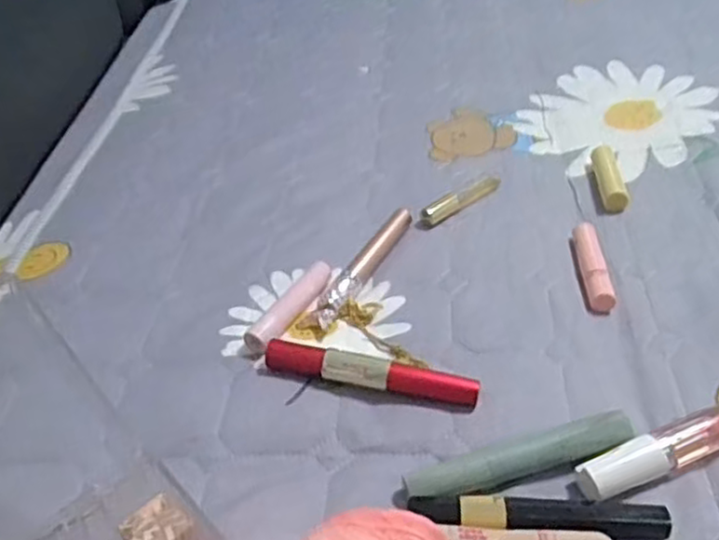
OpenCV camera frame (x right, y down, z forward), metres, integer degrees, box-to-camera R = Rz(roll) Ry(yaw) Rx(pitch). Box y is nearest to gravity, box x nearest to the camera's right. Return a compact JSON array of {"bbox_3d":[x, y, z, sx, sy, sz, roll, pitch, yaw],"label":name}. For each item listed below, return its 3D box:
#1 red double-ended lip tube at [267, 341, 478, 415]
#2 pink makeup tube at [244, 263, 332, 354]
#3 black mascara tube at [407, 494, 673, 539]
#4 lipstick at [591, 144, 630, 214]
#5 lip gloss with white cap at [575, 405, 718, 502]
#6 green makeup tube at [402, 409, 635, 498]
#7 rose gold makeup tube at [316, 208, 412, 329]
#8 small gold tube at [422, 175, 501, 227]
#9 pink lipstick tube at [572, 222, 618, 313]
[{"bbox_3d":[0.006,0.063,0.427,0.129,0.023,0.018,6,42,13],"label":"red double-ended lip tube"},{"bbox_3d":[-0.046,0.023,0.474,0.019,0.014,0.085,14,44,21],"label":"pink makeup tube"},{"bbox_3d":[0.089,0.121,0.353,0.123,0.019,0.017,-2,41,4],"label":"black mascara tube"},{"bbox_3d":[0.199,-0.075,0.568,0.020,0.013,0.077,1,41,7],"label":"lipstick"},{"bbox_3d":[0.167,0.095,0.377,0.108,0.017,0.023,-16,42,-12],"label":"lip gloss with white cap"},{"bbox_3d":[0.086,0.101,0.376,0.123,0.017,0.019,-14,42,-10],"label":"green makeup tube"},{"bbox_3d":[0.001,-0.004,0.505,0.020,0.011,0.127,17,46,24],"label":"rose gold makeup tube"},{"bbox_3d":[0.078,-0.056,0.555,0.079,0.010,0.016,-32,47,-27],"label":"small gold tube"},{"bbox_3d":[0.163,-0.005,0.498,0.016,0.011,0.086,0,41,6],"label":"pink lipstick tube"}]

